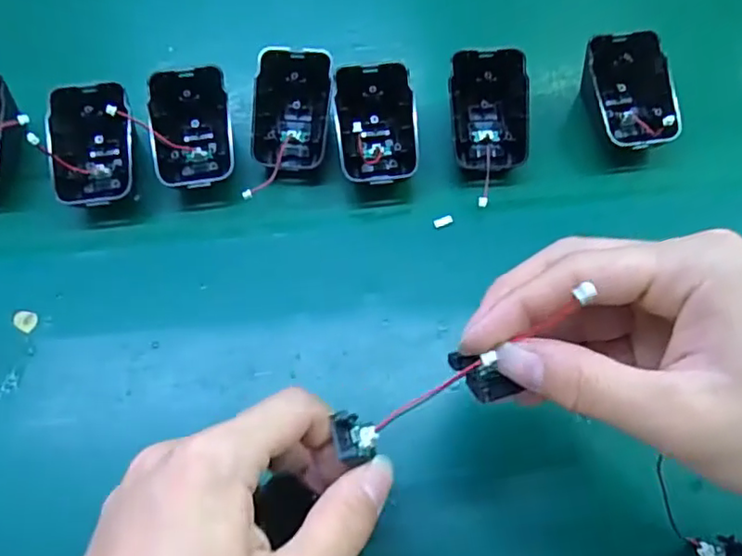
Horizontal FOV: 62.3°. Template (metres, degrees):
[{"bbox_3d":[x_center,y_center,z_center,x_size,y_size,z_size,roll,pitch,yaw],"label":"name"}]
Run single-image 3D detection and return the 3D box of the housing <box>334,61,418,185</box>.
[{"bbox_3d":[0.003,-0.089,0.355,0.044,0.024,0.068,-5,92,2],"label":"housing"}]

